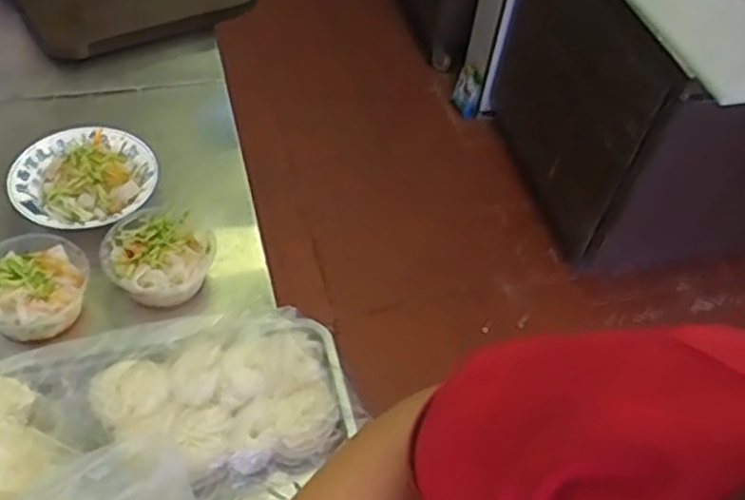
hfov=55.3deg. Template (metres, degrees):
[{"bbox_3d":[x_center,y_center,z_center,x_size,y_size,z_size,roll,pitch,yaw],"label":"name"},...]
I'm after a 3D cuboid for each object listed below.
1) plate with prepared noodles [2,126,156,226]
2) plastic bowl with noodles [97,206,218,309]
[{"bbox_3d":[-0.406,-0.103,1.004,0.198,0.041,0.171,-19,56,-20],"label":"plate with prepared noodles"},{"bbox_3d":[-0.282,0.006,0.953,0.131,0.084,0.137,3,51,-4],"label":"plastic bowl with noodles"}]

